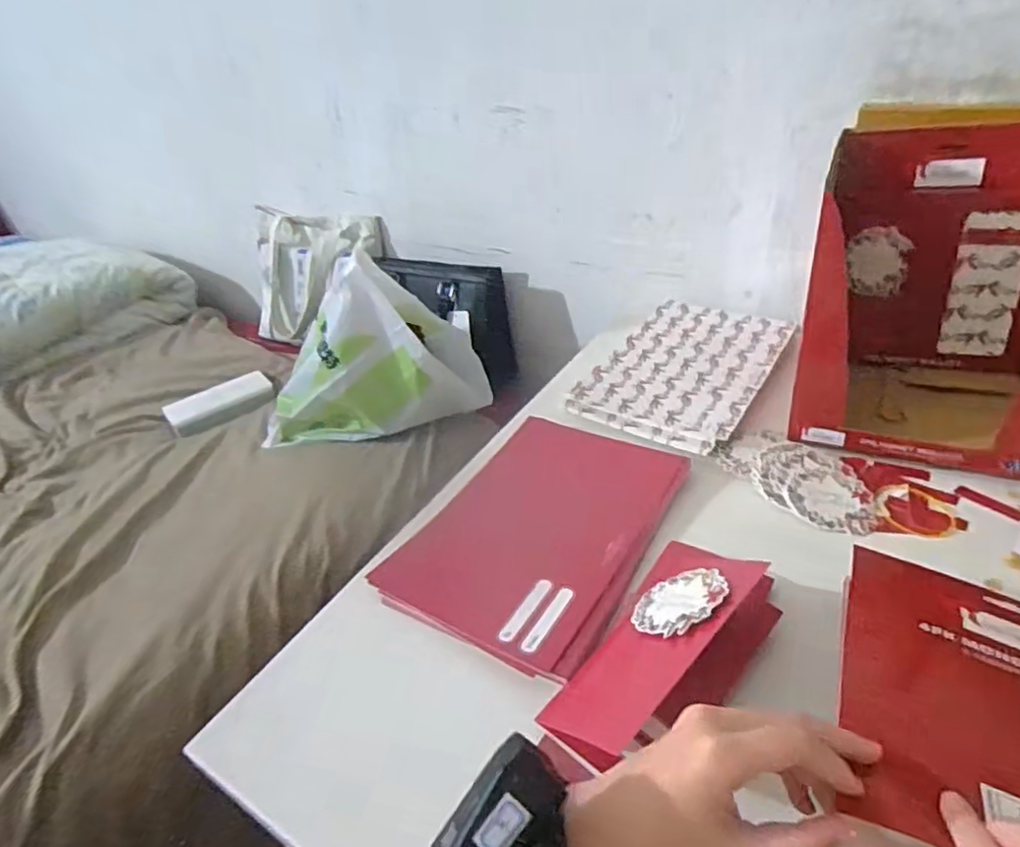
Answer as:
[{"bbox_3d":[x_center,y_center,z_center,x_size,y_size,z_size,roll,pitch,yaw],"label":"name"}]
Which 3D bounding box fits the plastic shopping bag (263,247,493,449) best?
[{"bbox_3d":[-0.199,-0.098,0.885,0.327,0.238,0.137,-17,34,-15],"label":"plastic shopping bag"}]

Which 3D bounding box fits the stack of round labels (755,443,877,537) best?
[{"bbox_3d":[0.270,0.054,0.559,0.102,0.011,0.087,17,40,32],"label":"stack of round labels"}]

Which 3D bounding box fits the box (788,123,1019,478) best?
[{"bbox_3d":[0.399,-0.115,0.585,0.214,0.243,0.224,11,37,25],"label":"box"}]

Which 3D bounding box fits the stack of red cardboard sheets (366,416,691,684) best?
[{"bbox_3d":[0.029,0.089,0.560,0.191,0.025,0.259,15,39,29],"label":"stack of red cardboard sheets"}]

